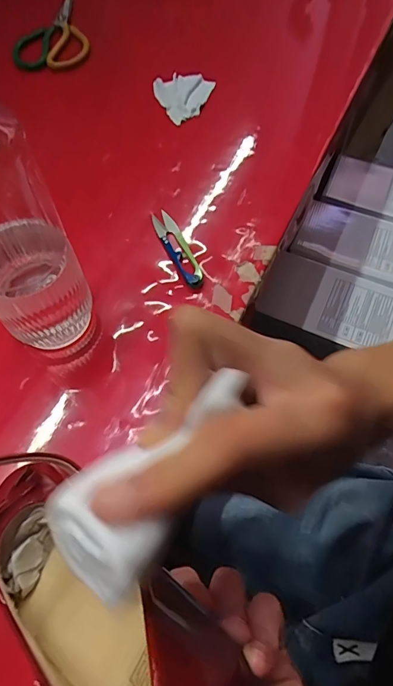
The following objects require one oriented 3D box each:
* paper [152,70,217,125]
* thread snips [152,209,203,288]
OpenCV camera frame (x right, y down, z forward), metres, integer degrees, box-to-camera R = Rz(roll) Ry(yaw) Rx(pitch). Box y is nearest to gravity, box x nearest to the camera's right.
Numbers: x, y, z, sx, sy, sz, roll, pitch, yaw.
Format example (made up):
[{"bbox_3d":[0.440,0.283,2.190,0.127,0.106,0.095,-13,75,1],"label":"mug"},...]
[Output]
[{"bbox_3d":[-0.022,-0.297,0.493,0.069,0.010,0.065,35,85,20],"label":"paper"},{"bbox_3d":[-0.019,-0.093,0.402,0.021,0.008,0.098,-21,64,-10],"label":"thread snips"}]

